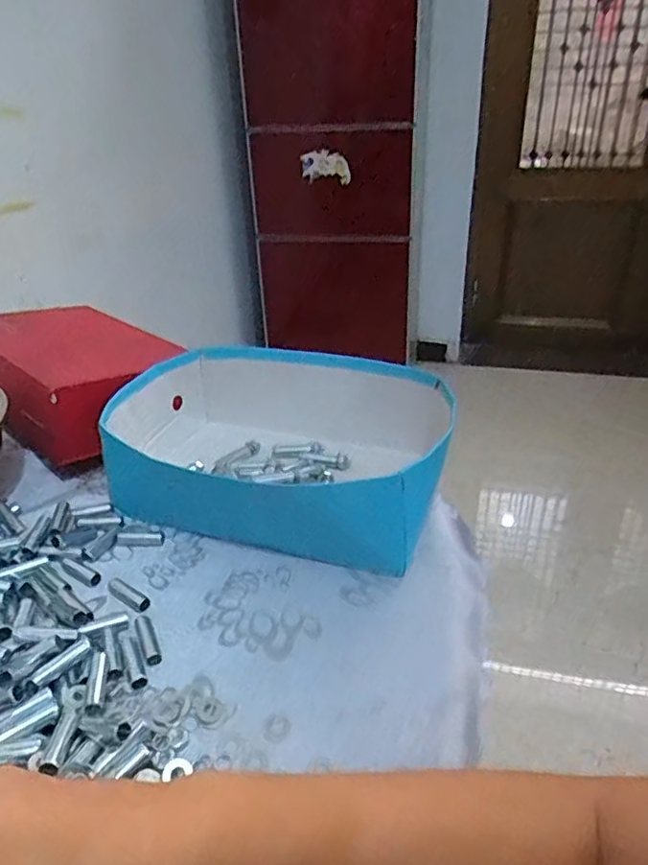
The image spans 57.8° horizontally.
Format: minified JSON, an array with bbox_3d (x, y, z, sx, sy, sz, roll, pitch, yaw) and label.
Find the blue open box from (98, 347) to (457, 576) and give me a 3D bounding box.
[{"bbox_3d":[-0.046,0.012,0.568,0.310,0.094,0.227,9,32,18],"label":"blue open box"}]

